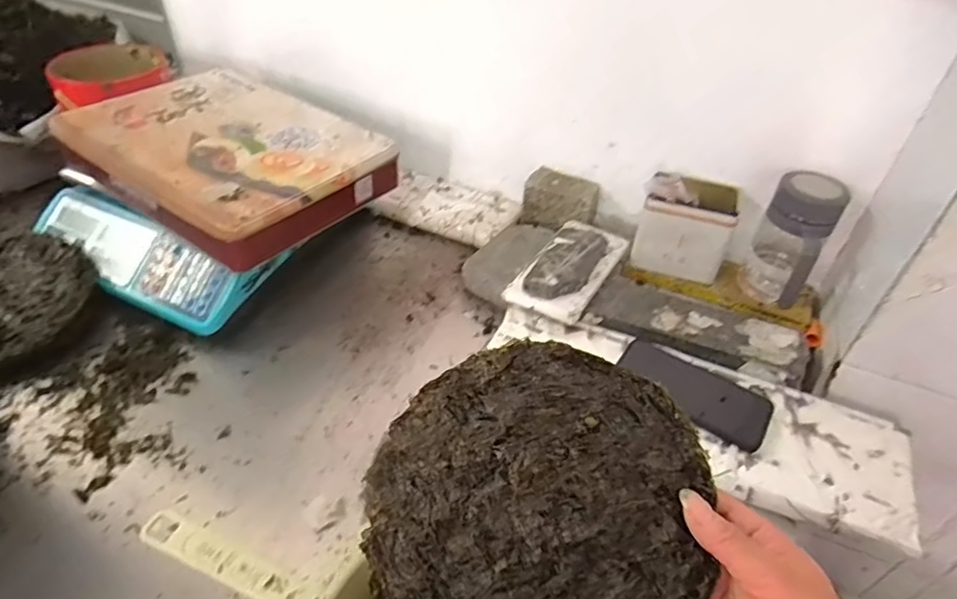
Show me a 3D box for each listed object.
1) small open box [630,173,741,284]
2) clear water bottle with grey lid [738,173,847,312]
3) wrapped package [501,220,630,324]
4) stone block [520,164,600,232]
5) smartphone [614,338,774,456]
[{"bbox_3d":[0.280,-0.103,0.766,0.121,0.100,0.091,19,43,15],"label":"small open box"},{"bbox_3d":[0.378,-0.063,0.703,0.072,0.161,0.098,27,45,23],"label":"clear water bottle with grey lid"},{"bbox_3d":[0.124,-0.050,0.748,0.096,0.035,0.193,24,44,20],"label":"wrapped package"},{"bbox_3d":[0.122,-0.146,0.844,0.105,0.060,0.063,17,42,14],"label":"stone block"},{"bbox_3d":[0.236,0.099,0.627,0.164,0.011,0.082,30,47,26],"label":"smartphone"}]

